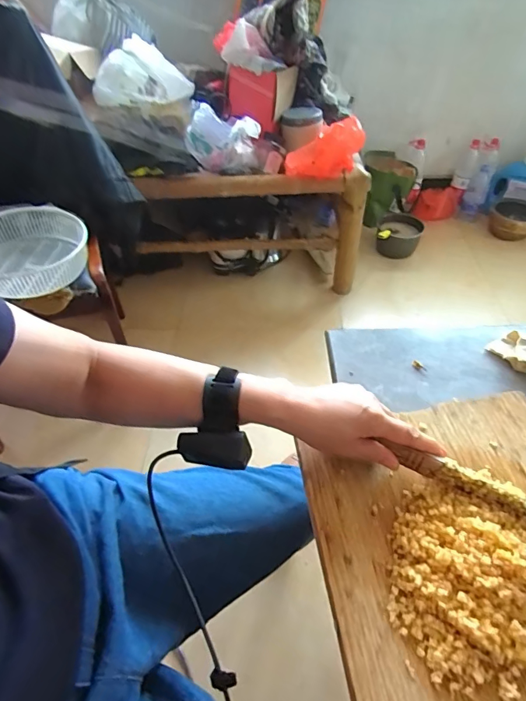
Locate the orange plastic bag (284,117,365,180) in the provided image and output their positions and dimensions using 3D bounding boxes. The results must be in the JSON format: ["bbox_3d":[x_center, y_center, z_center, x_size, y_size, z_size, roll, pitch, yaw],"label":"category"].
[{"bbox_3d":[0.170,-0.569,1.197,0.212,0.150,0.072,3,48,6],"label":"orange plastic bag"}]

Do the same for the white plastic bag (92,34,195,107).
[{"bbox_3d":[-0.337,-0.748,1.136,0.265,0.141,0.102,-8,47,-4],"label":"white plastic bag"}]

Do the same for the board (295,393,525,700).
[{"bbox_3d":[0.193,0.194,0.356,0.273,0.029,0.337,-7,47,-4],"label":"board"}]

